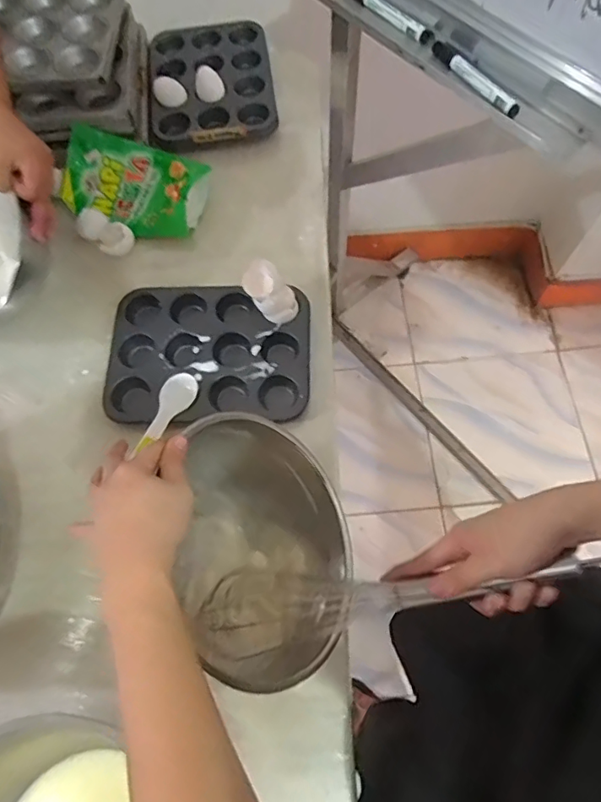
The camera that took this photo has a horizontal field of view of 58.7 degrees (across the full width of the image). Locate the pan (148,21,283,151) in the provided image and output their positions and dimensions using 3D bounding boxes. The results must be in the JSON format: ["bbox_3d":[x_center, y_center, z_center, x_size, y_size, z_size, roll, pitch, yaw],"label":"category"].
[{"bbox_3d":[-0.141,-0.505,0.855,0.194,0.039,0.247,-7,68,-1],"label":"pan"}]

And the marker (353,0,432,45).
[{"bbox_3d":[0.109,-0.483,0.663,0.024,0.014,0.136,-41,72,-14],"label":"marker"}]

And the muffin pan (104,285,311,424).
[{"bbox_3d":[-0.115,-0.062,0.682,0.251,0.025,0.183,1,68,2],"label":"muffin pan"}]

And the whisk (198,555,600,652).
[{"bbox_3d":[0.055,0.161,0.442,0.345,0.063,0.066,-20,63,31],"label":"whisk"}]

